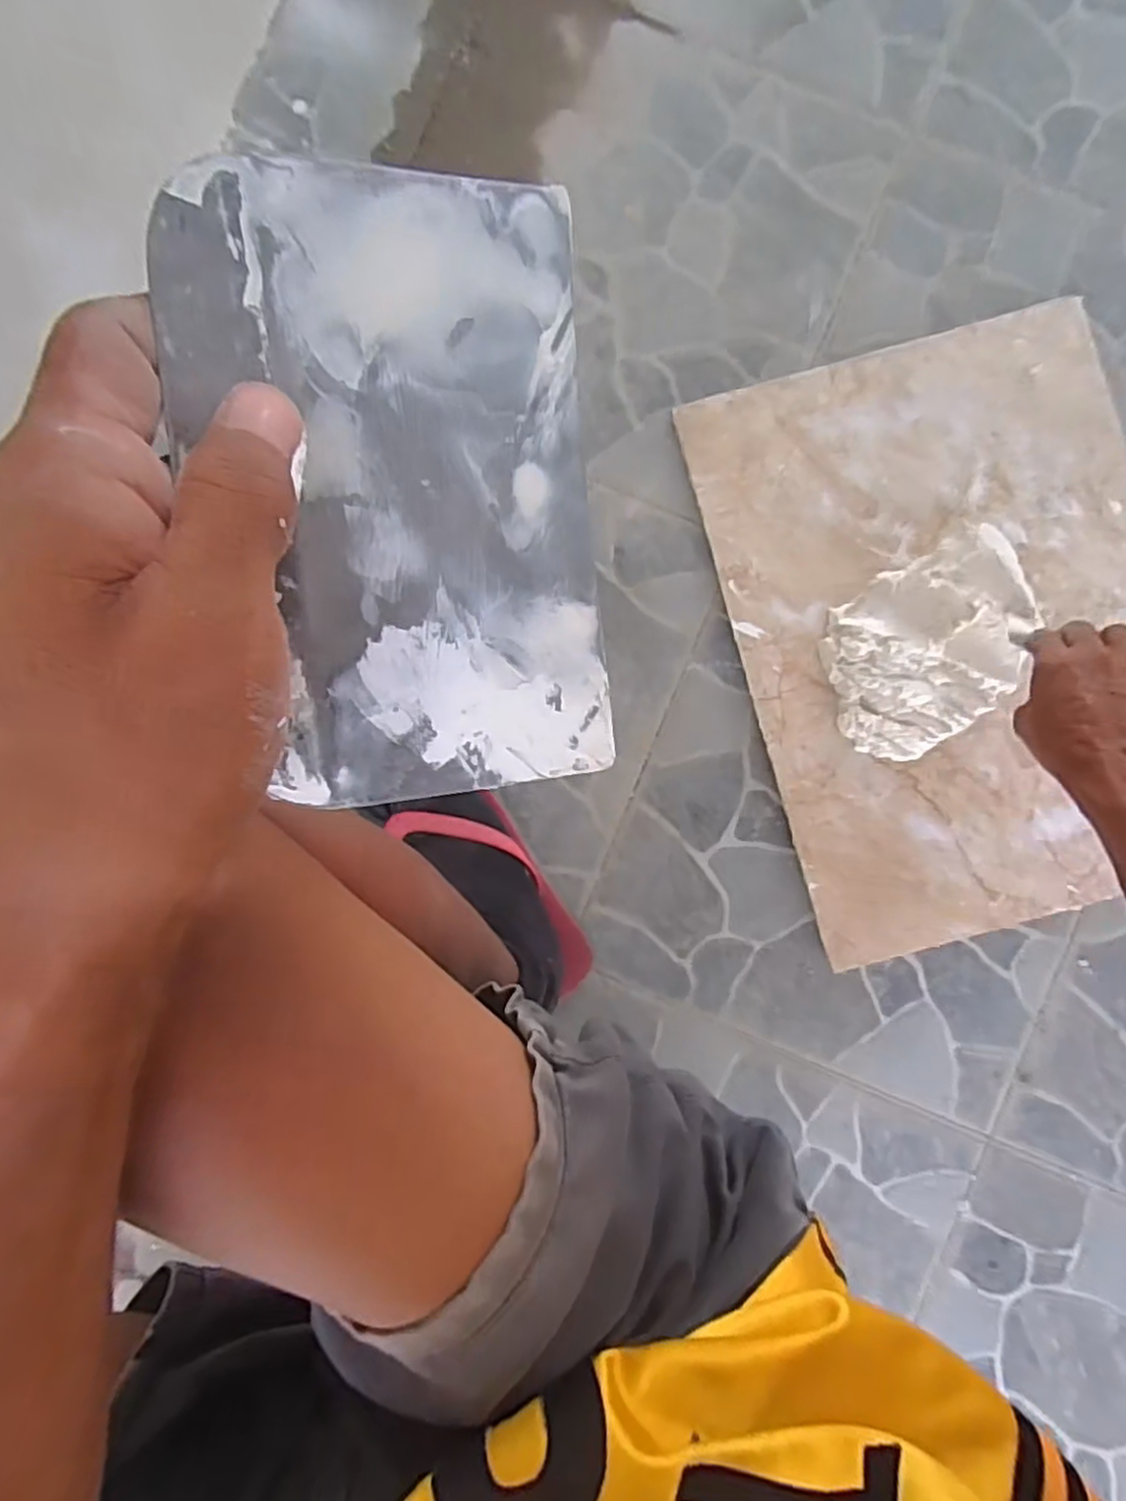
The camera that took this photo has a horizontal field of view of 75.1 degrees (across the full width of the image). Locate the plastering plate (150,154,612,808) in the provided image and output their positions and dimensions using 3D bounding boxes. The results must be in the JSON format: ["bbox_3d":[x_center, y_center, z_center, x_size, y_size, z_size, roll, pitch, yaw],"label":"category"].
[{"bbox_3d":[-0.038,-0.062,0.174,0.093,0.004,0.144,-6,94,-18],"label":"plastering plate"}]

